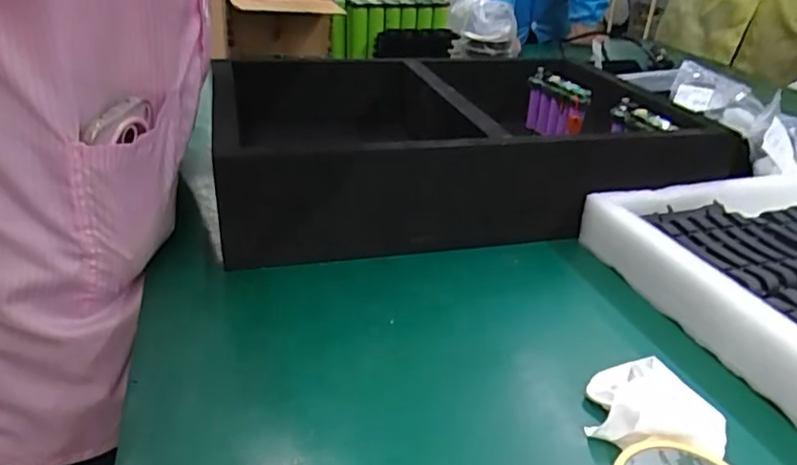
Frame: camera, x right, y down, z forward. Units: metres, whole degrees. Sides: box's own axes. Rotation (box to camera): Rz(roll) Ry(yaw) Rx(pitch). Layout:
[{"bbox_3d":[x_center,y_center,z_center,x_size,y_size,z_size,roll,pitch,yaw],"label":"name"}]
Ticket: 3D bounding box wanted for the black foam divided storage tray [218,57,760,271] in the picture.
[{"bbox_3d":[0.045,-0.123,0.738,0.532,0.120,0.383,-7,30,-17],"label":"black foam divided storage tray"}]

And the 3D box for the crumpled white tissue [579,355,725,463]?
[{"bbox_3d":[0.175,0.120,0.405,0.086,0.036,0.076,4,29,3],"label":"crumpled white tissue"}]

